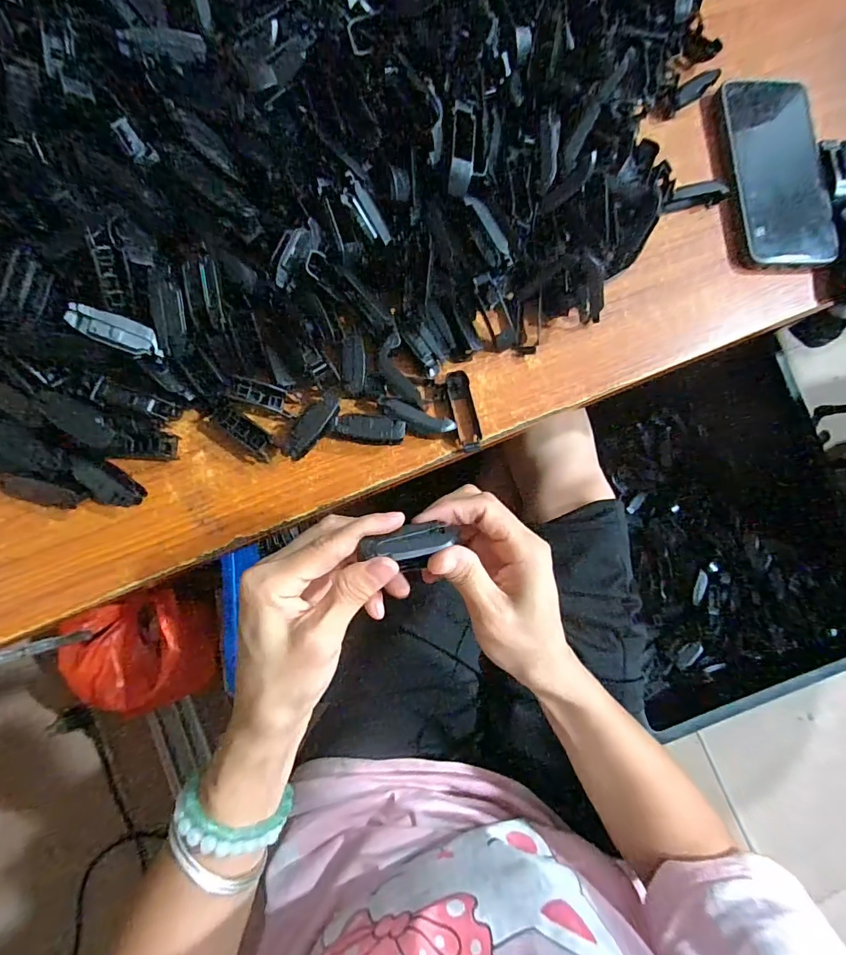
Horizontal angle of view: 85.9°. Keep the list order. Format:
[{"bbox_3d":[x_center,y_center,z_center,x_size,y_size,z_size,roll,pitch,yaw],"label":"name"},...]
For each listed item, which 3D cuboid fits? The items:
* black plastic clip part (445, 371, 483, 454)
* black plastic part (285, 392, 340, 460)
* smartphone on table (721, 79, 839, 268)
[{"bbox_3d":[0.029,-0.047,0.323,0.017,0.008,0.057,-14,84,-8],"label":"black plastic clip part"},{"bbox_3d":[-0.075,-0.035,0.308,0.017,0.013,0.050,39,80,1],"label":"black plastic part"},{"bbox_3d":[0.291,-0.249,0.369,0.070,0.009,0.158,-3,84,2],"label":"smartphone on table"}]

